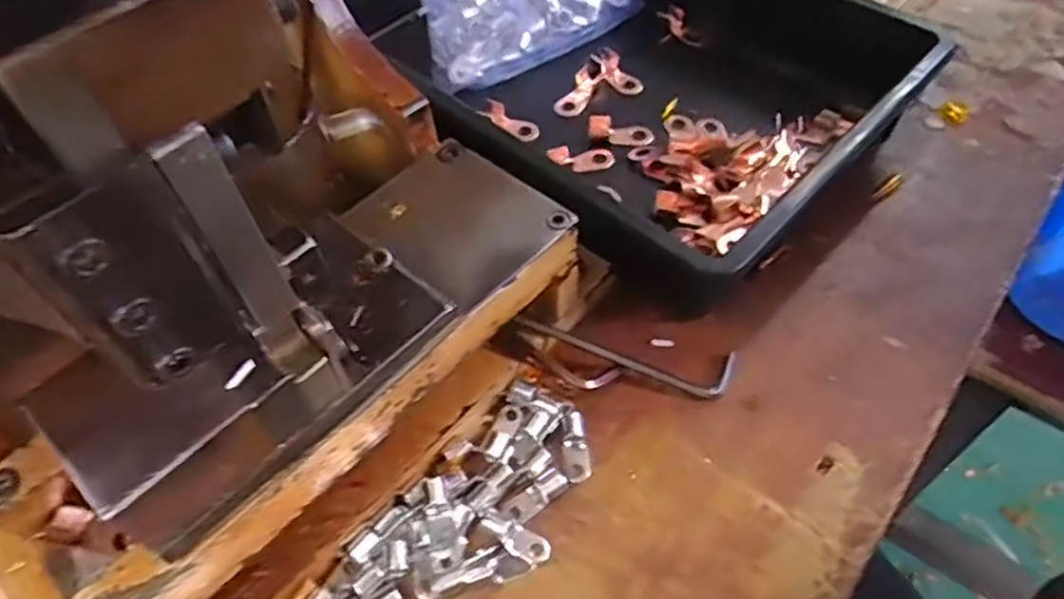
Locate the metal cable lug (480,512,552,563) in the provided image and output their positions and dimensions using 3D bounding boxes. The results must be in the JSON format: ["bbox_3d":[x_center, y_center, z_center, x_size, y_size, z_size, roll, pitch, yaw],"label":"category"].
[{"bbox_3d":[-0.007,0.105,0.309,0.033,0.006,0.013,31,59,2],"label":"metal cable lug"}]

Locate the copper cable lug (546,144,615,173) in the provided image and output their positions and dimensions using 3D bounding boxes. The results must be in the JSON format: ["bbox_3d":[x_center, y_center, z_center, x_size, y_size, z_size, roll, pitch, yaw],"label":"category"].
[{"bbox_3d":[0.031,-0.091,0.443,0.042,0.004,0.023,5,54,6],"label":"copper cable lug"}]

